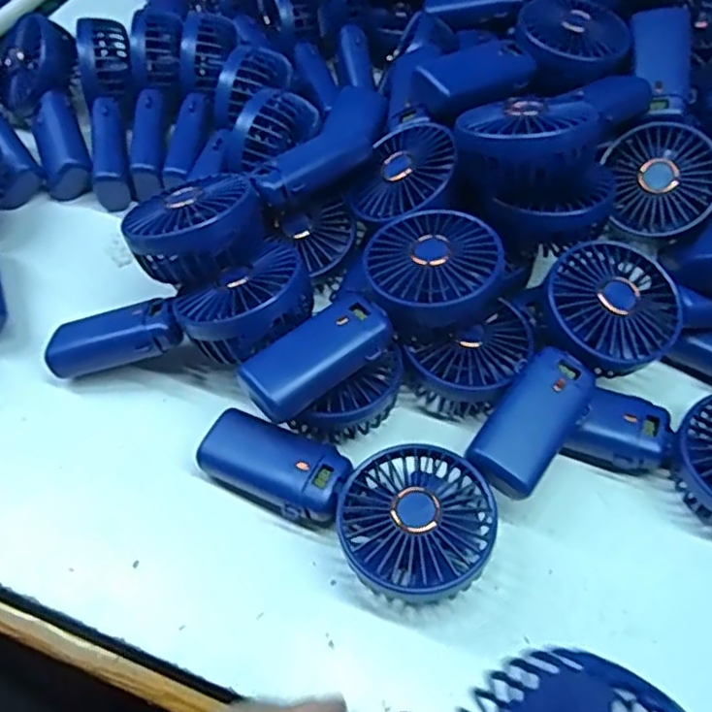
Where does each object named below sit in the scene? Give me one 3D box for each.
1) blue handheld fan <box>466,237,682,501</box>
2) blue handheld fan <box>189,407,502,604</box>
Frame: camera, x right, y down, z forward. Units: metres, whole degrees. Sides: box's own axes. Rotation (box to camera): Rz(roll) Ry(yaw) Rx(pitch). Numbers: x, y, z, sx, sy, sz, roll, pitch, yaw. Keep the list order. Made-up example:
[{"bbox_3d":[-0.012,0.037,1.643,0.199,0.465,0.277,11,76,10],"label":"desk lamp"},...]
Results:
[{"bbox_3d":[0.130,0.003,0.419,0.082,0.043,0.178,35,62,22],"label":"blue handheld fan"},{"bbox_3d":[-0.008,0.080,0.399,0.182,0.045,0.084,19,57,15],"label":"blue handheld fan"}]

